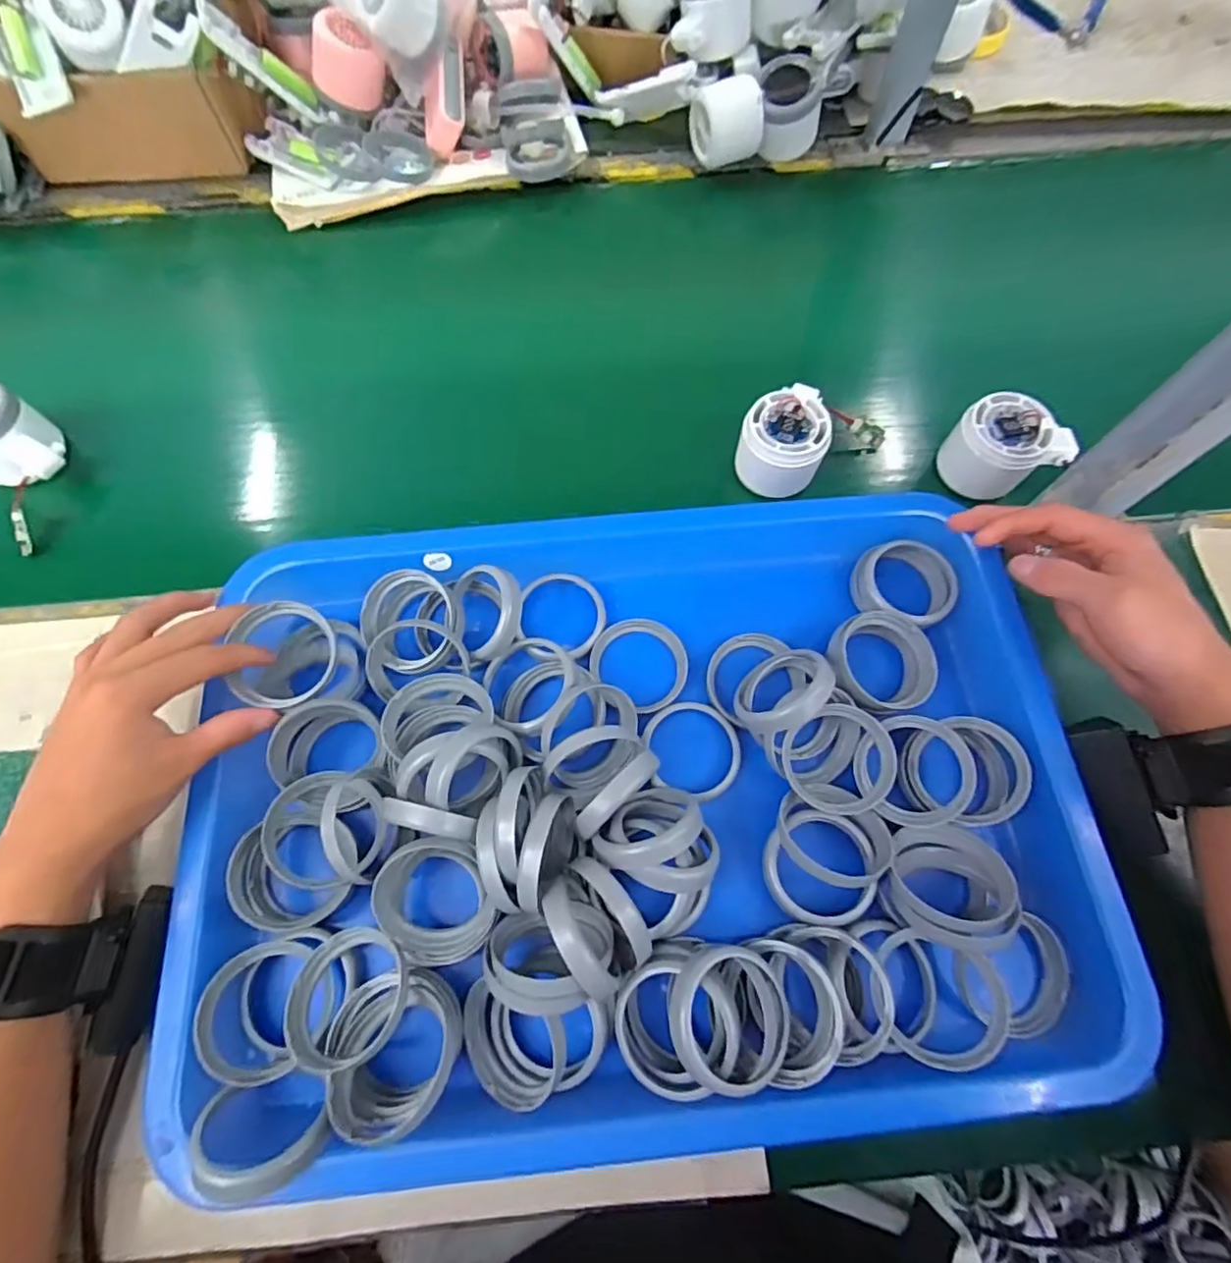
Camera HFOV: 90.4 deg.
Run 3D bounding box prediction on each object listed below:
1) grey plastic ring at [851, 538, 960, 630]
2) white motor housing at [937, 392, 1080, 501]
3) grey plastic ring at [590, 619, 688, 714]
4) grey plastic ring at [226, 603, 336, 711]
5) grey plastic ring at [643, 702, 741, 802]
[{"bbox_3d":[0.187,-0.031,0.393,0.058,0.020,0.058,0,68,1],"label":"grey plastic ring"},{"bbox_3d":[0.273,-0.125,0.432,0.070,0.047,0.056,42,74,16],"label":"white motor housing"},{"bbox_3d":[0.016,0.020,0.379,0.059,0.012,0.056,0,68,1],"label":"grey plastic ring"},{"bbox_3d":[-0.185,0.013,0.339,0.054,0.016,0.057,0,66,1],"label":"grey plastic ring"},{"bbox_3d":[0.045,0.068,0.359,0.057,0.009,0.055,0,66,1],"label":"grey plastic ring"}]

